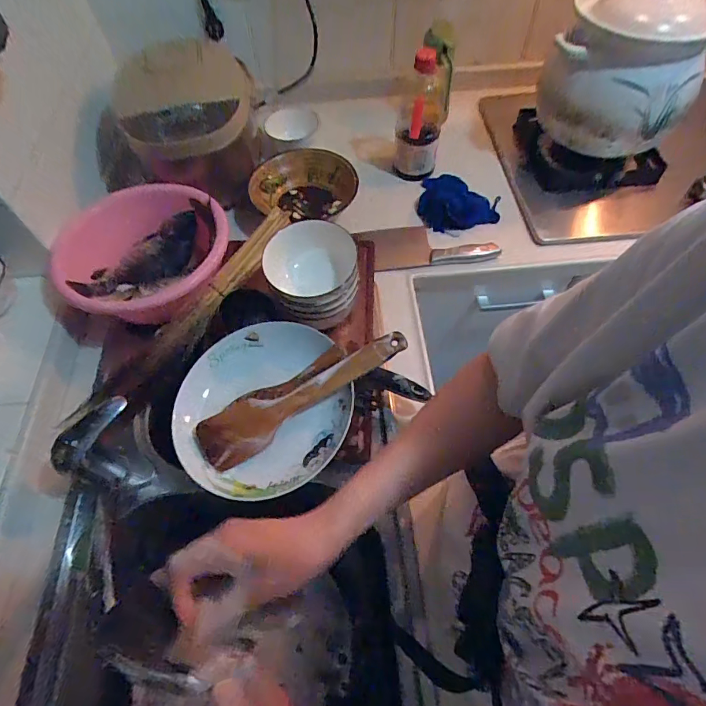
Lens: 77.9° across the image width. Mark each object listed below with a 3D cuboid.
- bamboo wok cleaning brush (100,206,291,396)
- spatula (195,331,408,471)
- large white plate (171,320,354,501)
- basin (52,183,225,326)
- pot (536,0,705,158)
[{"bbox_3d":[-0.230,-0.081,0.683,0.060,0.038,0.388,35,80,21],"label":"bamboo wok cleaning brush"},{"bbox_3d":[-0.062,0.054,0.544,0.282,0.025,0.063,-29,61,4],"label":"spatula"},{"bbox_3d":[-0.119,0.068,0.558,0.219,0.051,0.222,-1,59,2],"label":"large white plate"},{"bbox_3d":[-0.346,-0.161,0.703,0.240,0.093,0.240,-1,59,2],"label":"basin"},{"bbox_3d":[0.453,-0.470,0.732,0.227,0.208,0.216,24,63,15],"label":"pot"}]

